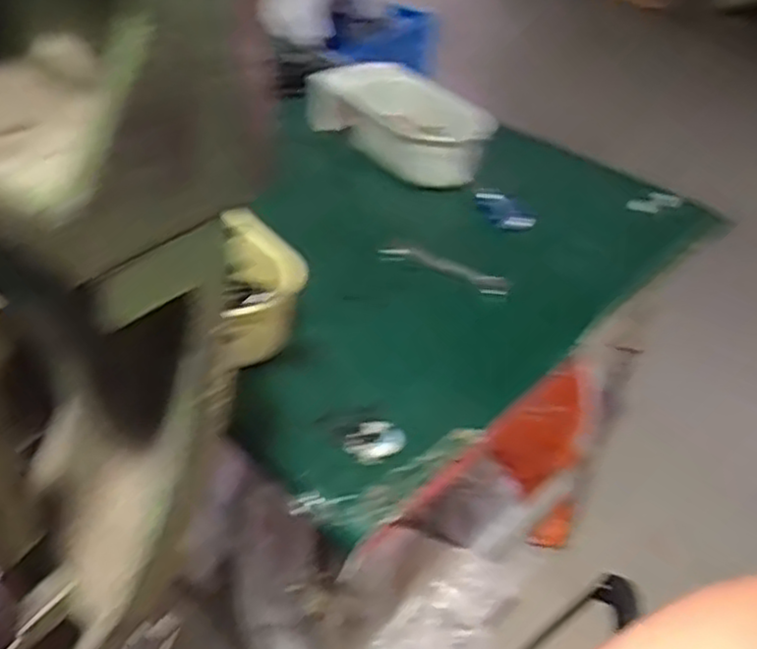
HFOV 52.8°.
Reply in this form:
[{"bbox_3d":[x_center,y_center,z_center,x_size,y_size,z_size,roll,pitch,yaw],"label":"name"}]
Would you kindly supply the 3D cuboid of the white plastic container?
[{"bbox_3d":[0.023,-0.308,1.155,0.298,0.134,0.107,21,43,19],"label":"white plastic container"}]

